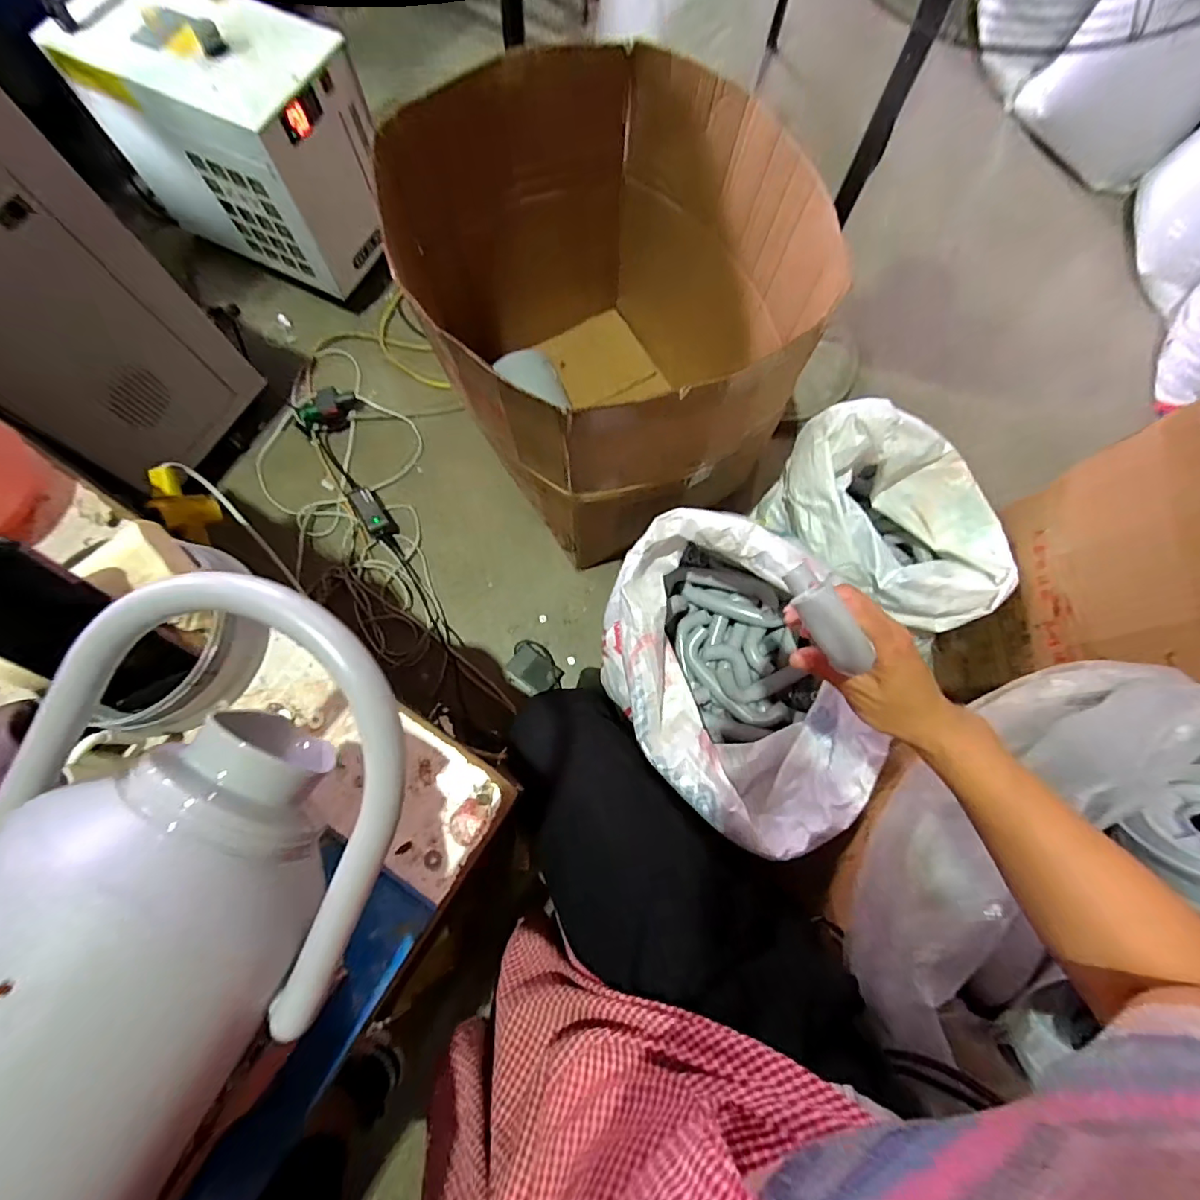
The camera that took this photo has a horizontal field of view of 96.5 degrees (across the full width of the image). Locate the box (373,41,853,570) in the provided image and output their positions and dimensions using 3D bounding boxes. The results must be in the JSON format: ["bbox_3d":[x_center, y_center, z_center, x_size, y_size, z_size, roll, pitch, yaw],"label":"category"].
[{"bbox_3d":[0.004,-0.497,1.020,0.566,0.571,0.681,-25,77,-7],"label":"box"}]

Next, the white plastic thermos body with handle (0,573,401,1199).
[{"bbox_3d":[-0.253,0.200,0.257,0.180,0.118,0.439,30,77,7],"label":"white plastic thermos body with handle"}]

